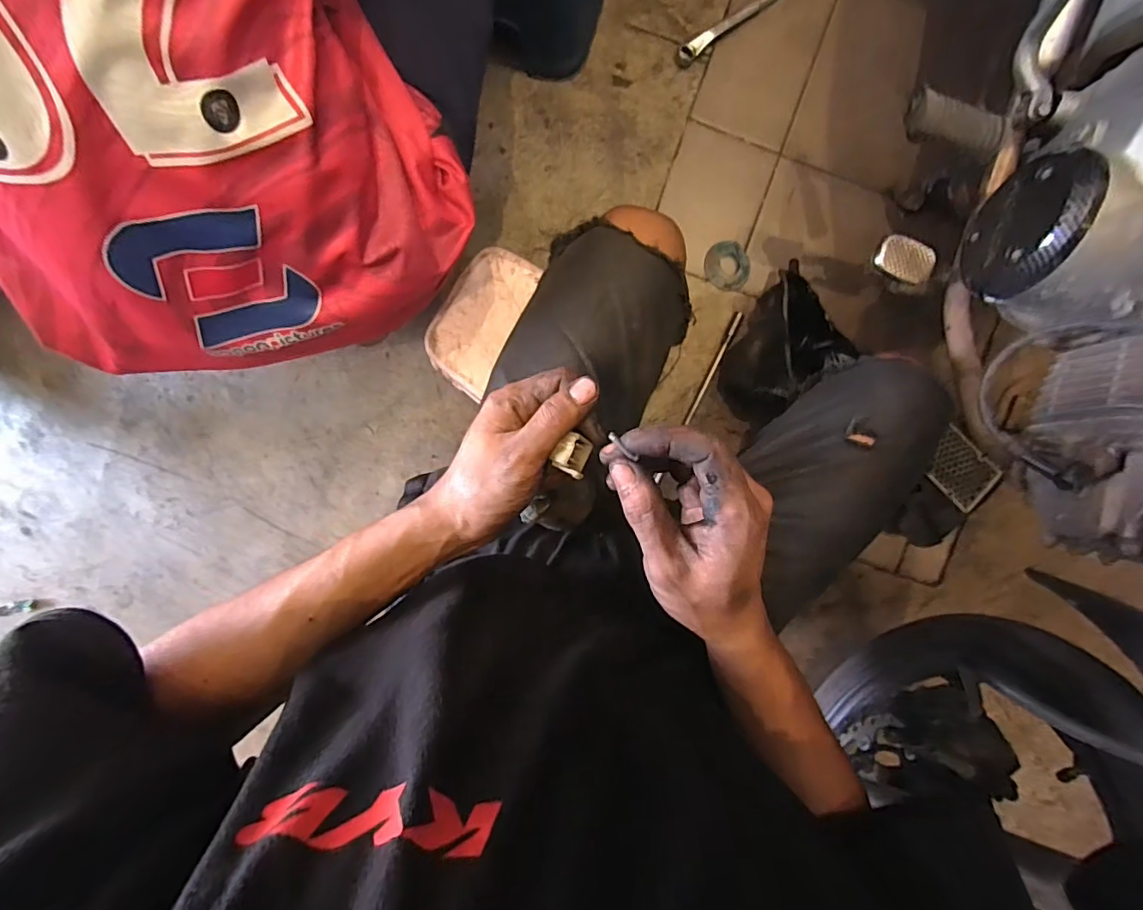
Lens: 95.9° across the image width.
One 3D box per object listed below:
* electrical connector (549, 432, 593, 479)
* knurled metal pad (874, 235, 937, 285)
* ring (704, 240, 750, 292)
[{"bbox_3d":[0.001,-0.001,0.290,0.018,0.015,0.022,23,97,-3],"label":"electrical connector"},{"bbox_3d":[0.317,-0.185,0.490,0.051,0.007,0.037,22,97,-3],"label":"knurled metal pad"},{"bbox_3d":[0.231,-0.279,0.765,0.066,0.015,0.070,0,98,0],"label":"ring"}]

